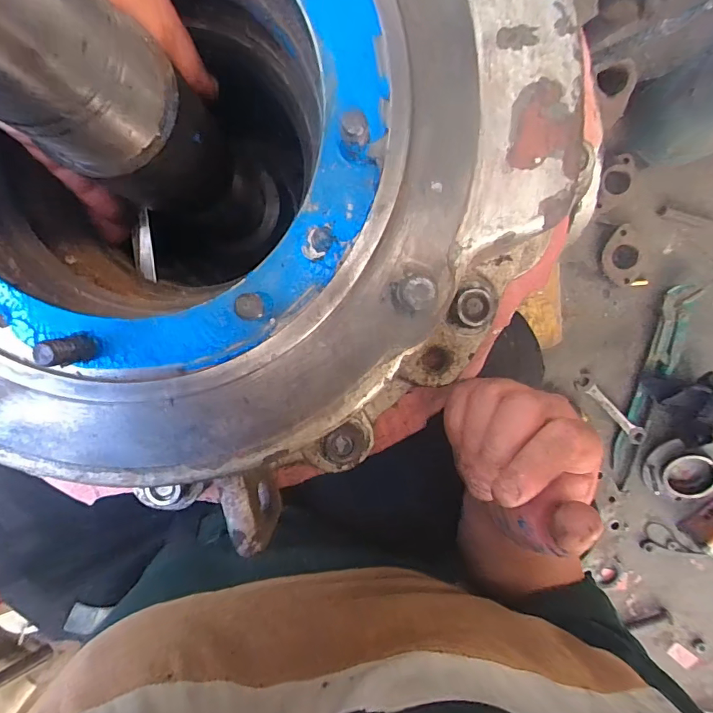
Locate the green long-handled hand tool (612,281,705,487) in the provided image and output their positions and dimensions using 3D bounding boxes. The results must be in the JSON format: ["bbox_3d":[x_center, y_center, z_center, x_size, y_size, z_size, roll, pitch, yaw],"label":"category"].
[{"bbox_3d":[0.594,0.069,0.920,0.079,0.040,0.423,18,99,-4],"label":"green long-handled hand tool"}]

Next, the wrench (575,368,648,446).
[{"bbox_3d":[0.514,0.104,0.919,0.194,0.016,0.038,43,96,-7],"label":"wrench"}]

